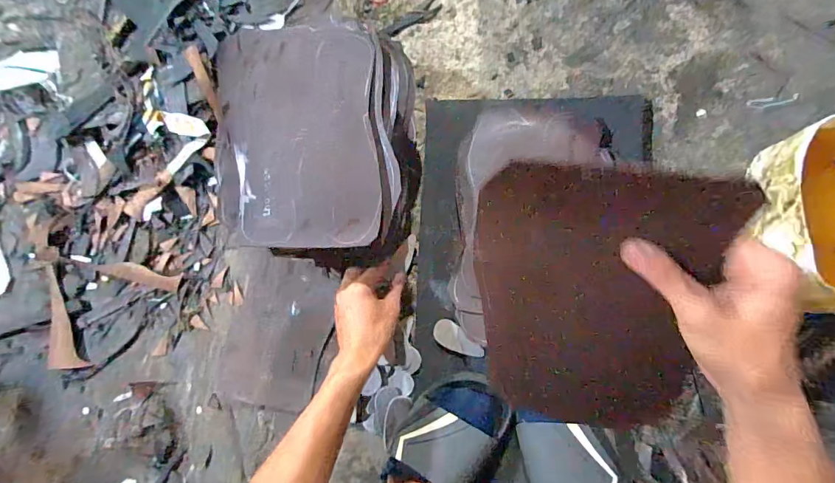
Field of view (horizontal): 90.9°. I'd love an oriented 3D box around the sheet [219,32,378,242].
[{"bbox_3d":[-0.146,-0.129,0.493,0.192,0.007,0.272,-4,83,5],"label":"sheet"}]

